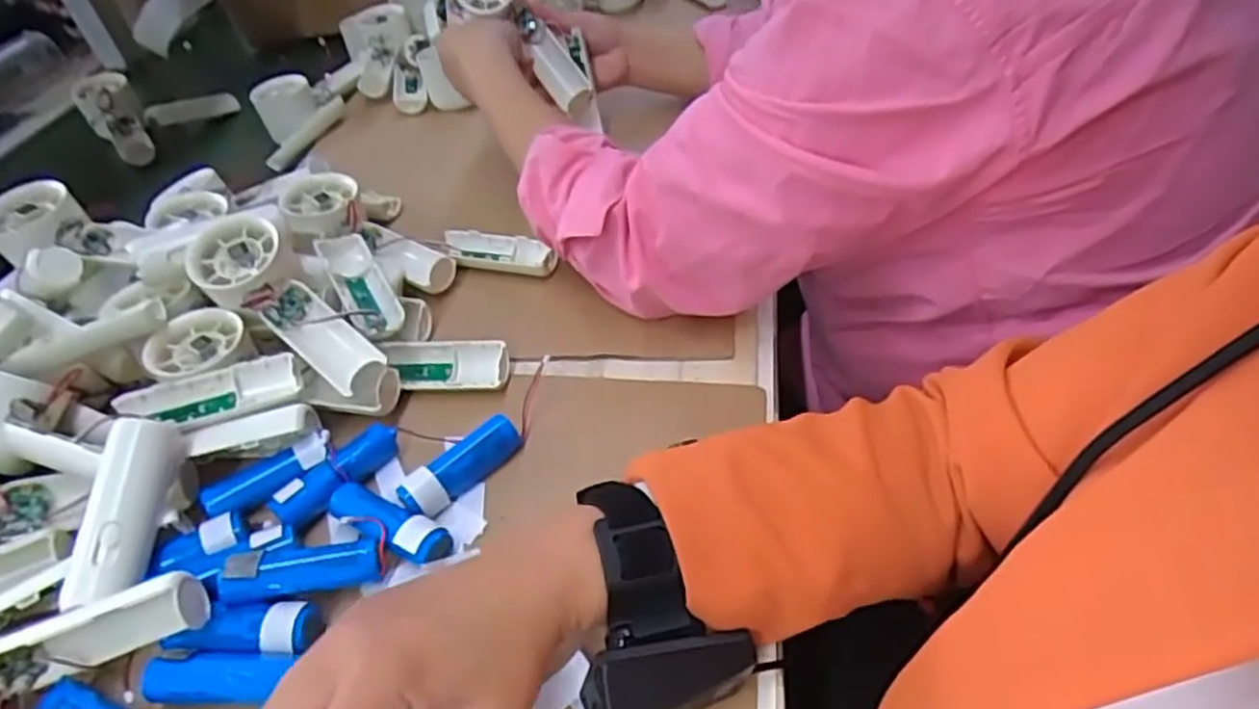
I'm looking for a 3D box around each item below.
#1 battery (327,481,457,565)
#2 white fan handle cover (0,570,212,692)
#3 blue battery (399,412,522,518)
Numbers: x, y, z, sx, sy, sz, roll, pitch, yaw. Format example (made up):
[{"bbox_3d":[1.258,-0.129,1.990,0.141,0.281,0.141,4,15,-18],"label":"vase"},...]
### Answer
[{"bbox_3d":[-0.128,0.089,0.397,0.074,0.020,0.021,20,49,25],"label":"battery"},{"bbox_3d":[-0.243,0.123,0.339,0.095,0.036,0.020,-14,44,-8],"label":"white fan handle cover"},{"bbox_3d":[-0.094,0.063,0.420,0.022,0.024,0.072,29,54,32],"label":"blue battery"}]

